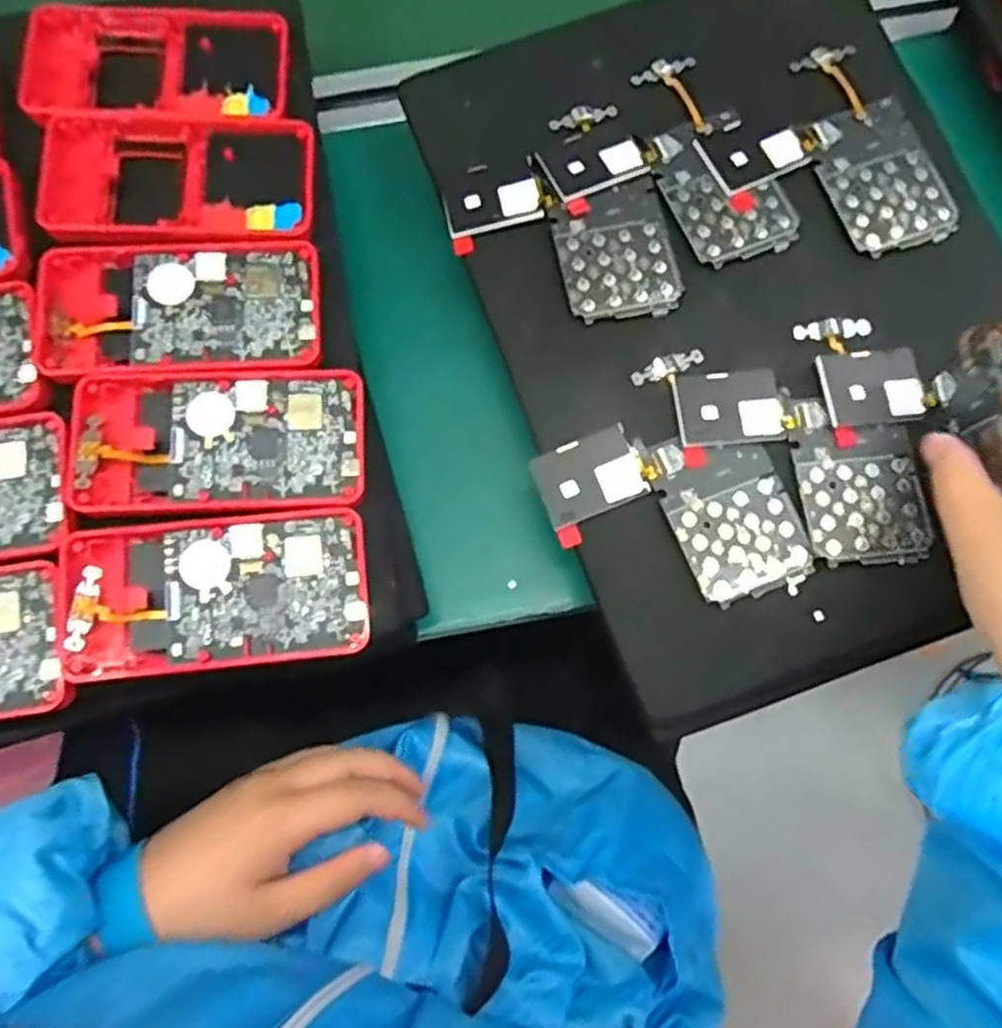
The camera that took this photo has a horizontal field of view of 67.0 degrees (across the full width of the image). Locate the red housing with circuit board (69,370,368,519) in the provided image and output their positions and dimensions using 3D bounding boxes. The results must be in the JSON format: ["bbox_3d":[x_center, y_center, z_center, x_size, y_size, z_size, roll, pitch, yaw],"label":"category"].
[{"bbox_3d":[-0.121,-0.031,0.326,0.119,0.016,0.062,-4,78,3],"label":"red housing with circuit board"}]

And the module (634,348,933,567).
[{"bbox_3d":[0.127,-0.029,0.341,0.141,0.004,0.063,30,81,9],"label":"module"}]

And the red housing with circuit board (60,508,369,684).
[{"bbox_3d":[-0.117,0.034,0.313,0.119,0.015,0.059,-8,78,2],"label":"red housing with circuit board"}]

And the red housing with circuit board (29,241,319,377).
[{"bbox_3d":[-0.144,-0.091,0.341,0.121,0.020,0.061,-6,78,2],"label":"red housing with circuit board"}]

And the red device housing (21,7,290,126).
[{"bbox_3d":[-0.165,-0.216,0.366,0.120,0.021,0.064,-6,78,2],"label":"red device housing"}]

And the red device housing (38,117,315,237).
[{"bbox_3d":[-0.150,-0.159,0.353,0.118,0.014,0.065,-3,78,3],"label":"red device housing"}]

